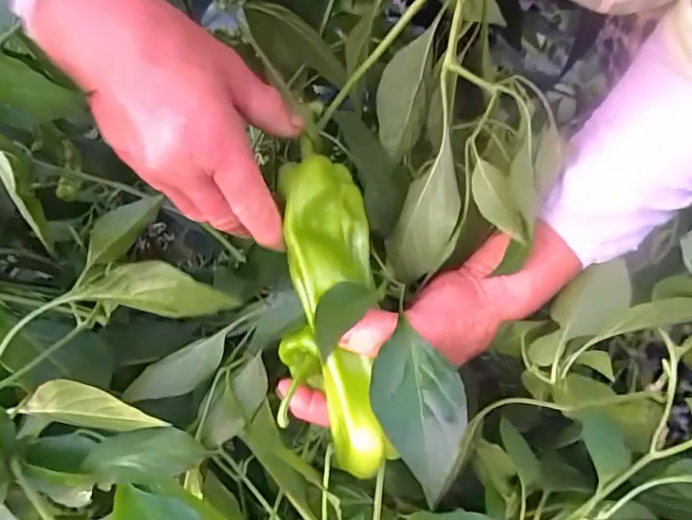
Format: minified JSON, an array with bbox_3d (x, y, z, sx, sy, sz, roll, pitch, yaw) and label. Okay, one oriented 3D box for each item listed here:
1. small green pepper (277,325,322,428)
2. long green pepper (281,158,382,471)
[{"bbox_3d":[-0.027,0.067,0.305,0.025,0.029,0.053,-8,39,-1],"label":"small green pepper"},{"bbox_3d":[-0.005,0.025,0.293,0.045,0.030,0.170,-8,76,-1],"label":"long green pepper"}]

